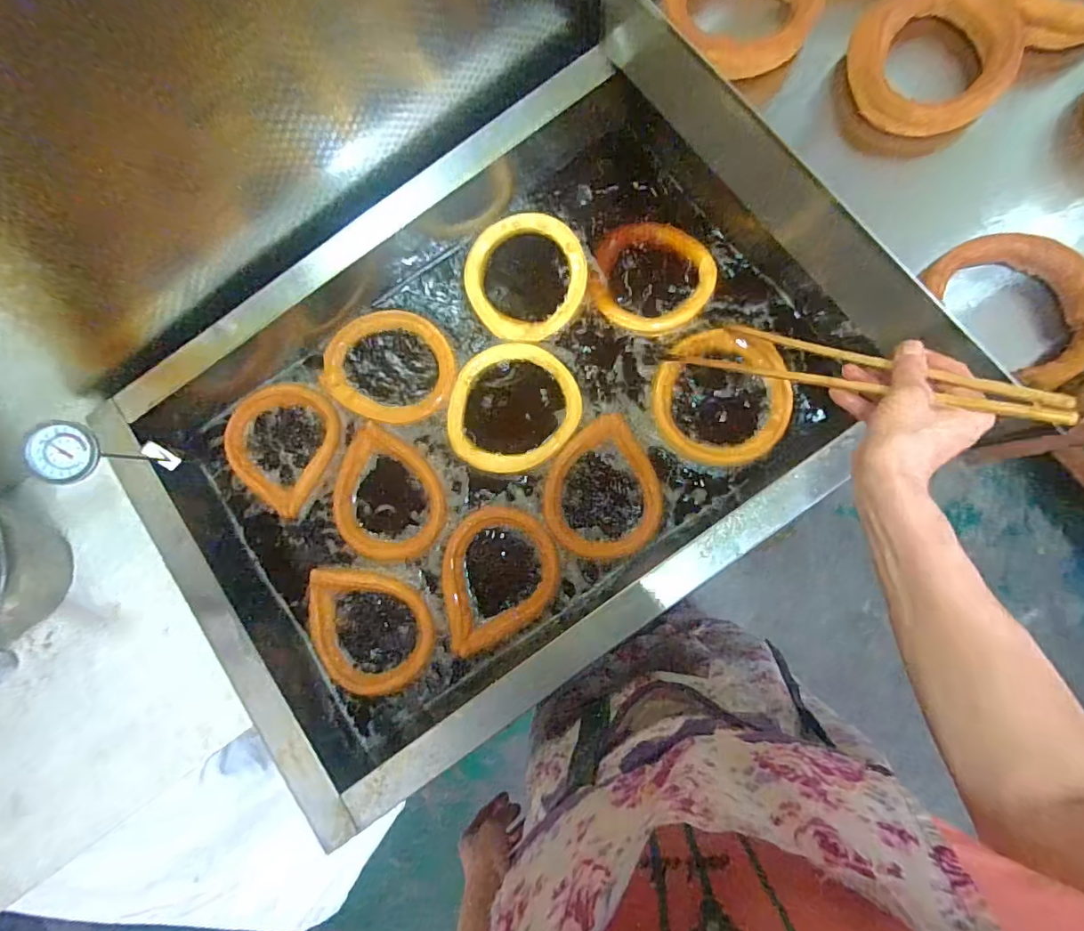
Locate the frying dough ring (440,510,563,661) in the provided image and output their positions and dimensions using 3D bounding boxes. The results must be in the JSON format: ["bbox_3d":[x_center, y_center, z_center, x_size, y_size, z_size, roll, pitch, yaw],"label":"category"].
[{"bbox_3d":[-0.050,0.132,0.605,0.140,0.018,0.162,-13,82,4],"label":"frying dough ring"}]

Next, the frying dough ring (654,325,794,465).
[{"bbox_3d":[0.215,-0.084,0.605,0.155,0.016,0.164,-1,83,6],"label":"frying dough ring"}]

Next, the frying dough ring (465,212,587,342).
[{"bbox_3d":[-0.022,-0.252,0.666,0.156,0.015,0.181,0,83,6],"label":"frying dough ring"}]

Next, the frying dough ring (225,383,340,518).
[{"bbox_3d":[-0.344,-0.032,0.659,0.148,0.014,0.155,-1,83,6],"label":"frying dough ring"}]

